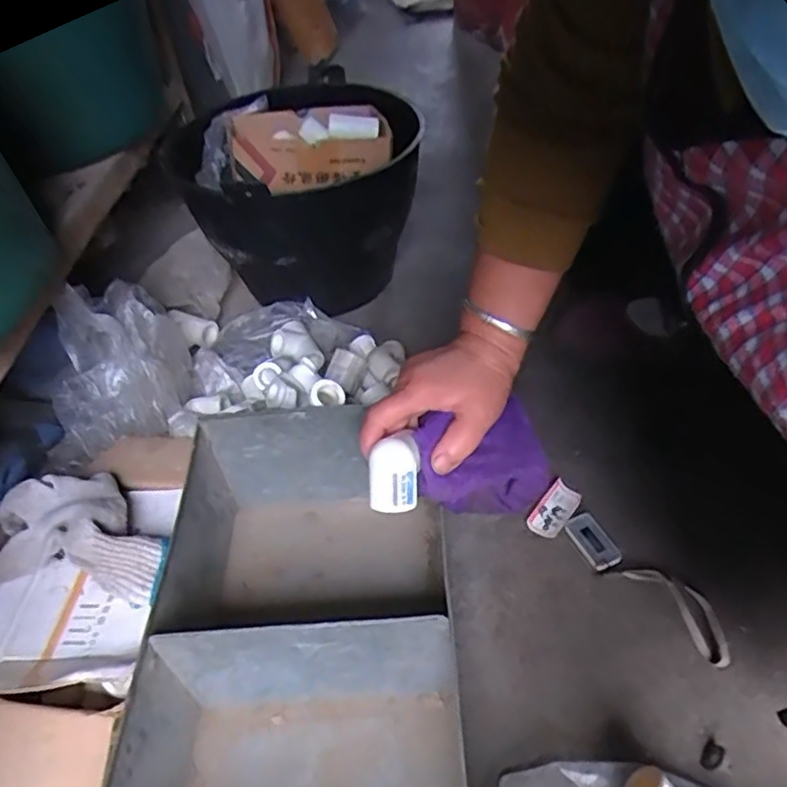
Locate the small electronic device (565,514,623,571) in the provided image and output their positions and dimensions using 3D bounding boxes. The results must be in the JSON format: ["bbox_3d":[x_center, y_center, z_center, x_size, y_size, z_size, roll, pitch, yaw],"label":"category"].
[{"bbox_3d":[0.174,0.129,0.571,0.029,0.011,0.053,-21,47,-15],"label":"small electronic device"}]

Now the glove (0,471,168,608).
[{"bbox_3d":[-0.232,0.098,0.491,0.154,0.049,0.103,4,48,11],"label":"glove"}]

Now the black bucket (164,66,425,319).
[{"bbox_3d":[-0.098,-0.225,0.789,0.265,0.209,0.268,-4,47,4],"label":"black bucket"}]

